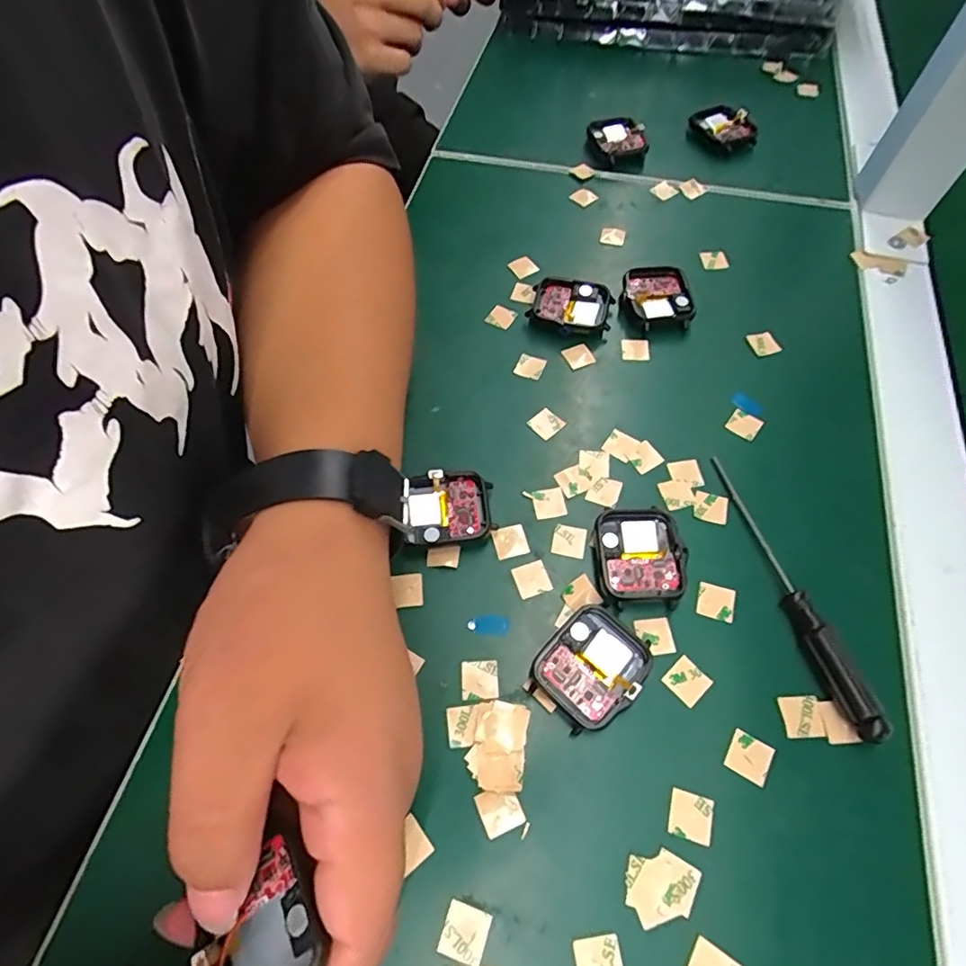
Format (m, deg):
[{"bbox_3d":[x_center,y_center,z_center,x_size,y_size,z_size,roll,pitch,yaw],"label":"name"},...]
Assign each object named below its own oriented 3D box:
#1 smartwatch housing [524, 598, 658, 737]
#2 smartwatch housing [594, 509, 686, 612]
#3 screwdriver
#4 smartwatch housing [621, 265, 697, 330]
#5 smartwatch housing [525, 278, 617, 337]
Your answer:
[{"bbox_3d":[0.045,0.076,0.225,0.038,0.012,0.045,40,69,20],"label":"smartwatch housing"},{"bbox_3d":[0.071,0.034,0.247,0.036,0.010,0.046,-2,61,0],"label":"smartwatch housing"},{"bbox_3d":[0.132,0.043,0.236,0.010,0.017,0.130,-14,62,-6],"label":"screwdriver"},{"bbox_3d":[0.103,-0.109,0.322,0.039,0.015,0.040,-4,61,-1],"label":"smartwatch housing"},{"bbox_3d":[0.052,-0.104,0.322,0.047,0.014,0.038,15,63,9],"label":"smartwatch housing"}]

